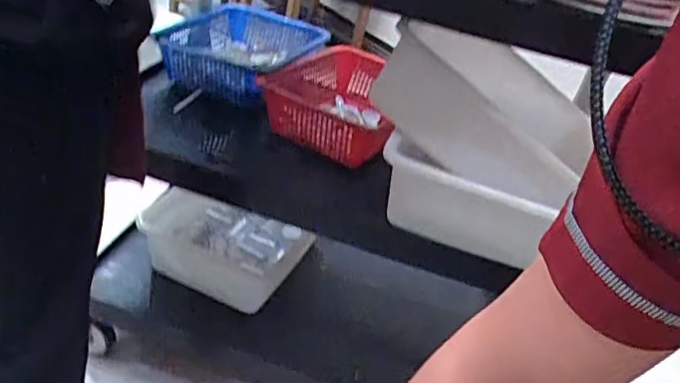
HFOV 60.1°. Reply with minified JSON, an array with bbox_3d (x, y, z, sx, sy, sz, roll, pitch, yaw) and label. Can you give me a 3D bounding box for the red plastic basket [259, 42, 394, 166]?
[{"bbox_3d":[-0.017,-0.180,1.153,0.227,0.143,0.362,9,29,3],"label":"red plastic basket"}]

